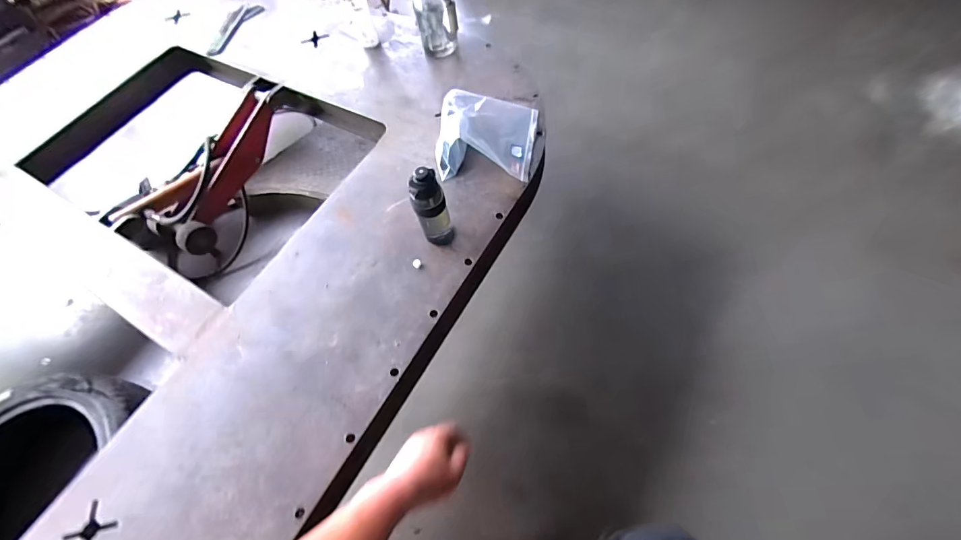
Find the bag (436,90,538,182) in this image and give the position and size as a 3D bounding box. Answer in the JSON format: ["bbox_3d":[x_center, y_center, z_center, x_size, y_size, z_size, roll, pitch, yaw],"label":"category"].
[{"bbox_3d":[0.021,-0.392,1.185,0.268,0.121,0.266,1,61,9],"label":"bag"}]

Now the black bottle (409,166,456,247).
[{"bbox_3d":[-0.117,-0.145,0.992,0.080,0.250,0.077,-16,60,-1],"label":"black bottle"}]

